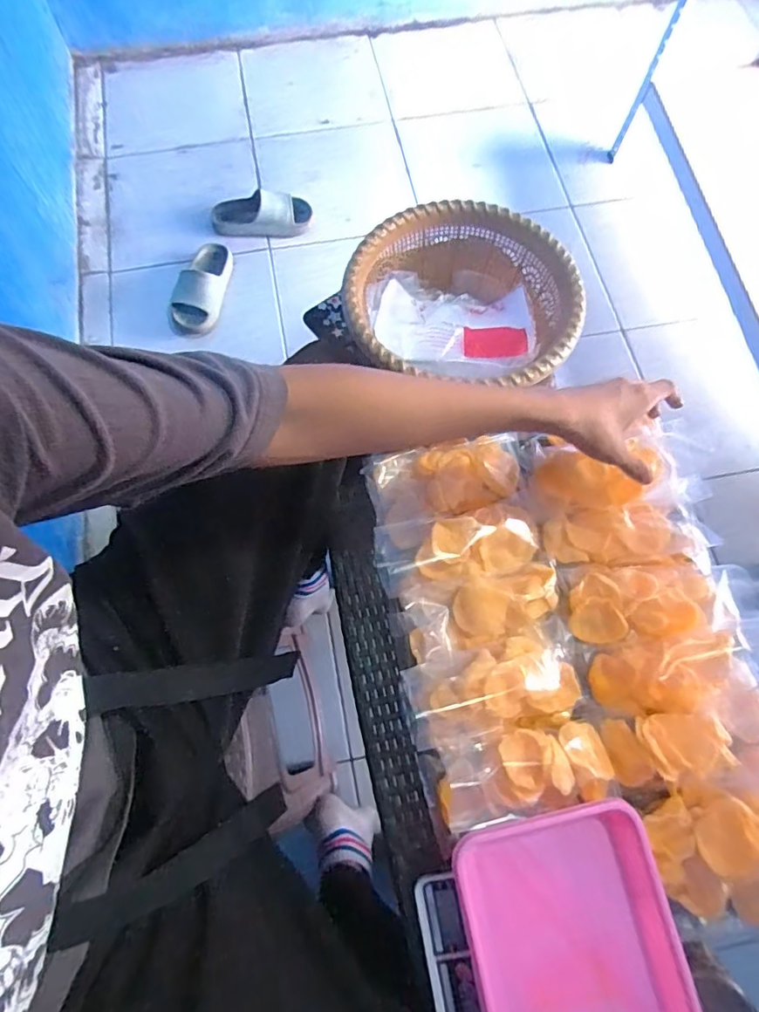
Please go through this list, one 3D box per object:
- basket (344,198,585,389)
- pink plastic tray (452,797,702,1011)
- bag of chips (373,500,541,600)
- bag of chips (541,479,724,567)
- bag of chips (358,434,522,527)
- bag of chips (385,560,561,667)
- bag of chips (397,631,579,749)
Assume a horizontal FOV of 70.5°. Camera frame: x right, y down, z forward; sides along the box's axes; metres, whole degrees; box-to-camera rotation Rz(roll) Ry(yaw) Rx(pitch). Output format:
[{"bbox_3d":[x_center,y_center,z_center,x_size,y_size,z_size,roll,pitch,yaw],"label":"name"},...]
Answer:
[{"bbox_3d":[0.103,-0.245,0.670,0.255,0.115,0.228,15,72,4],"label":"basket"},{"bbox_3d":[0.162,0.400,0.483,0.209,0.052,0.222,-11,72,-4],"label":"pink plastic tray"},{"bbox_3d":[0.091,0.051,0.613,0.188,0.049,0.087,-12,72,-5],"label":"bag of chips"},{"bbox_3d":[0.286,0.032,0.607,0.183,0.050,0.086,-15,72,-6],"label":"bag of chips"},{"bbox_3d":[0.080,-0.032,0.641,0.180,0.034,0.103,-13,72,-5],"label":"bag of chips"},{"bbox_3d":[0.108,0.117,0.588,0.183,0.051,0.081,-13,72,-5],"label":"bag of chips"},{"bbox_3d":[0.120,0.189,0.552,0.185,0.059,0.090,-13,72,-5],"label":"bag of chips"}]

